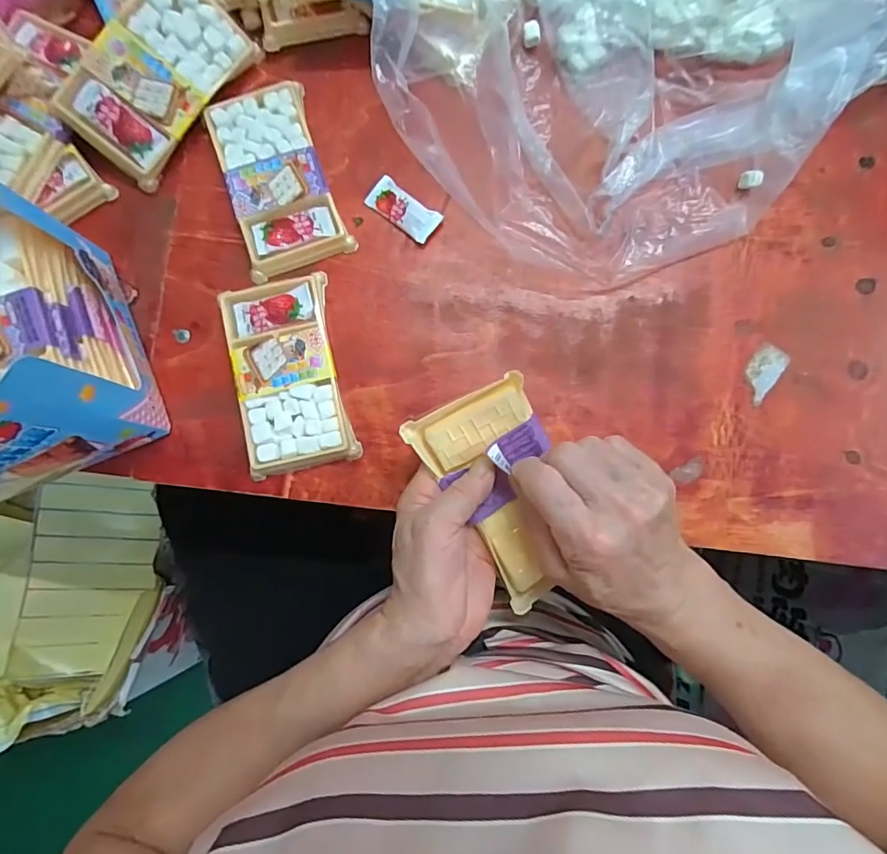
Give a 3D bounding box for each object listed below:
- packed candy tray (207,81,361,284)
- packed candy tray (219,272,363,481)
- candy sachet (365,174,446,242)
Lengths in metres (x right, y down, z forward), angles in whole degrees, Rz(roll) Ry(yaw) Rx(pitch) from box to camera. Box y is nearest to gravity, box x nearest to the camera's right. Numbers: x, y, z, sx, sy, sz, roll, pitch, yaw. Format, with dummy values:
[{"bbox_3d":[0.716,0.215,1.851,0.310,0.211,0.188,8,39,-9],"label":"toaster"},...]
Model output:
[{"bbox_3d":[-0.122,-0.183,0.365,0.072,0.012,0.133,-18,87,-1],"label":"packed candy tray"},{"bbox_3d":[-0.110,-0.037,0.354,0.072,0.014,0.135,-13,87,-1],"label":"packed candy tray"},{"bbox_3d":[-0.029,-0.160,0.365,0.054,0.006,0.026,38,87,2],"label":"candy sachet"}]

